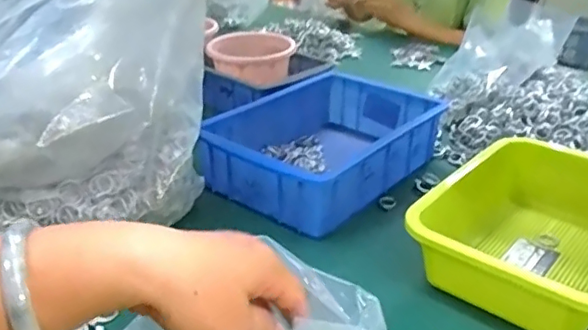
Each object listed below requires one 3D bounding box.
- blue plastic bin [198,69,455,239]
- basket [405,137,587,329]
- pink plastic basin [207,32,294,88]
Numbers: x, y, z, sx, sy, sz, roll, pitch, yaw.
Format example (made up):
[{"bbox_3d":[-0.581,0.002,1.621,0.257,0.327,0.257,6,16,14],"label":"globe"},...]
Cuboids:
[{"bbox_3d":[0.039,-0.032,0.758,0.201,0.067,0.280,22,35,34],"label":"blue plastic bin"},{"bbox_3d":[0.256,0.065,0.597,0.196,0.078,0.265,21,34,33],"label":"basket"},{"bbox_3d":[-0.072,-0.183,0.976,0.147,0.047,0.124,-1,28,-3],"label":"pink plastic basin"}]

